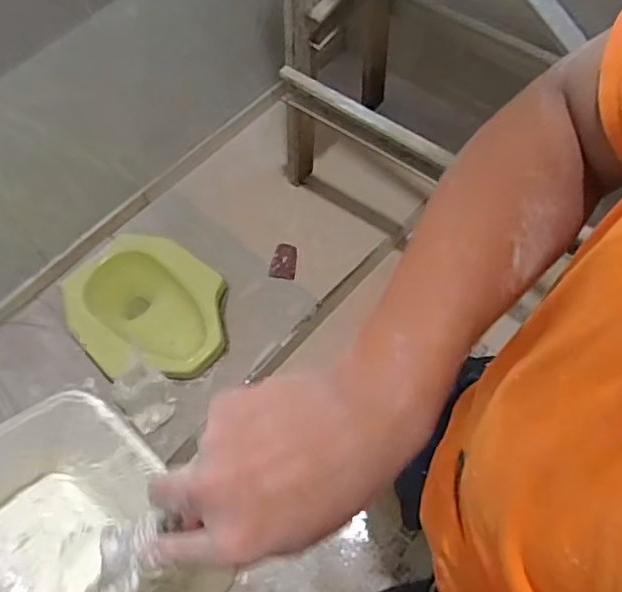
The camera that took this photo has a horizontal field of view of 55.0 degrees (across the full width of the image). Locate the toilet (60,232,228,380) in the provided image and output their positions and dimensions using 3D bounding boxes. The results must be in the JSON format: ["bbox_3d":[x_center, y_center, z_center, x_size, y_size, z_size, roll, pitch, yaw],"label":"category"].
[{"bbox_3d":[-0.411,0.037,1.545,0.456,0.144,0.362,37,69,22],"label":"toilet"}]

